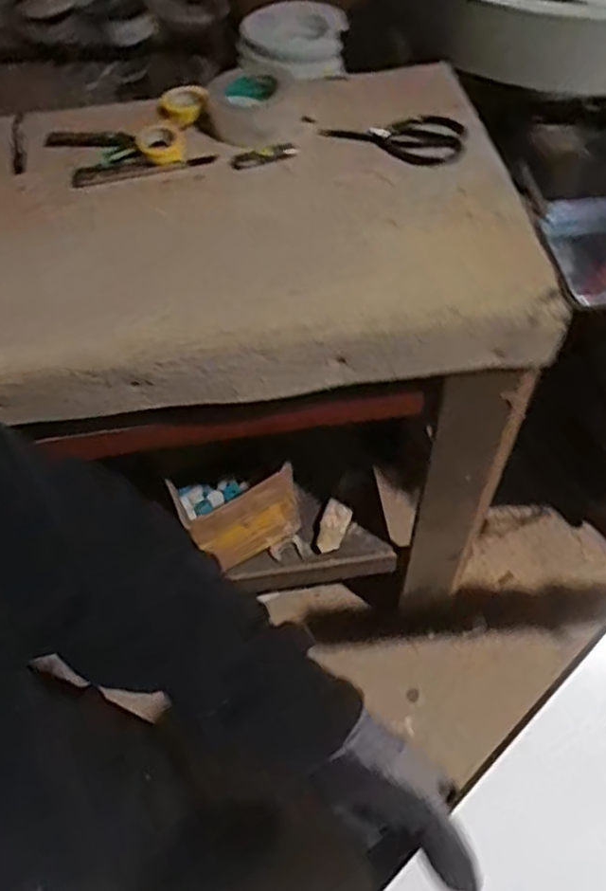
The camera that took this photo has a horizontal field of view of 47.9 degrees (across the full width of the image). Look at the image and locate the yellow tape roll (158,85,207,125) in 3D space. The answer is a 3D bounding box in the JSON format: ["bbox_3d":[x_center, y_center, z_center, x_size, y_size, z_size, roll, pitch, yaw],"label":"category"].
[{"bbox_3d":[-0.169,-0.486,0.967,0.064,0.025,0.077,-40,65,-22],"label":"yellow tape roll"}]

